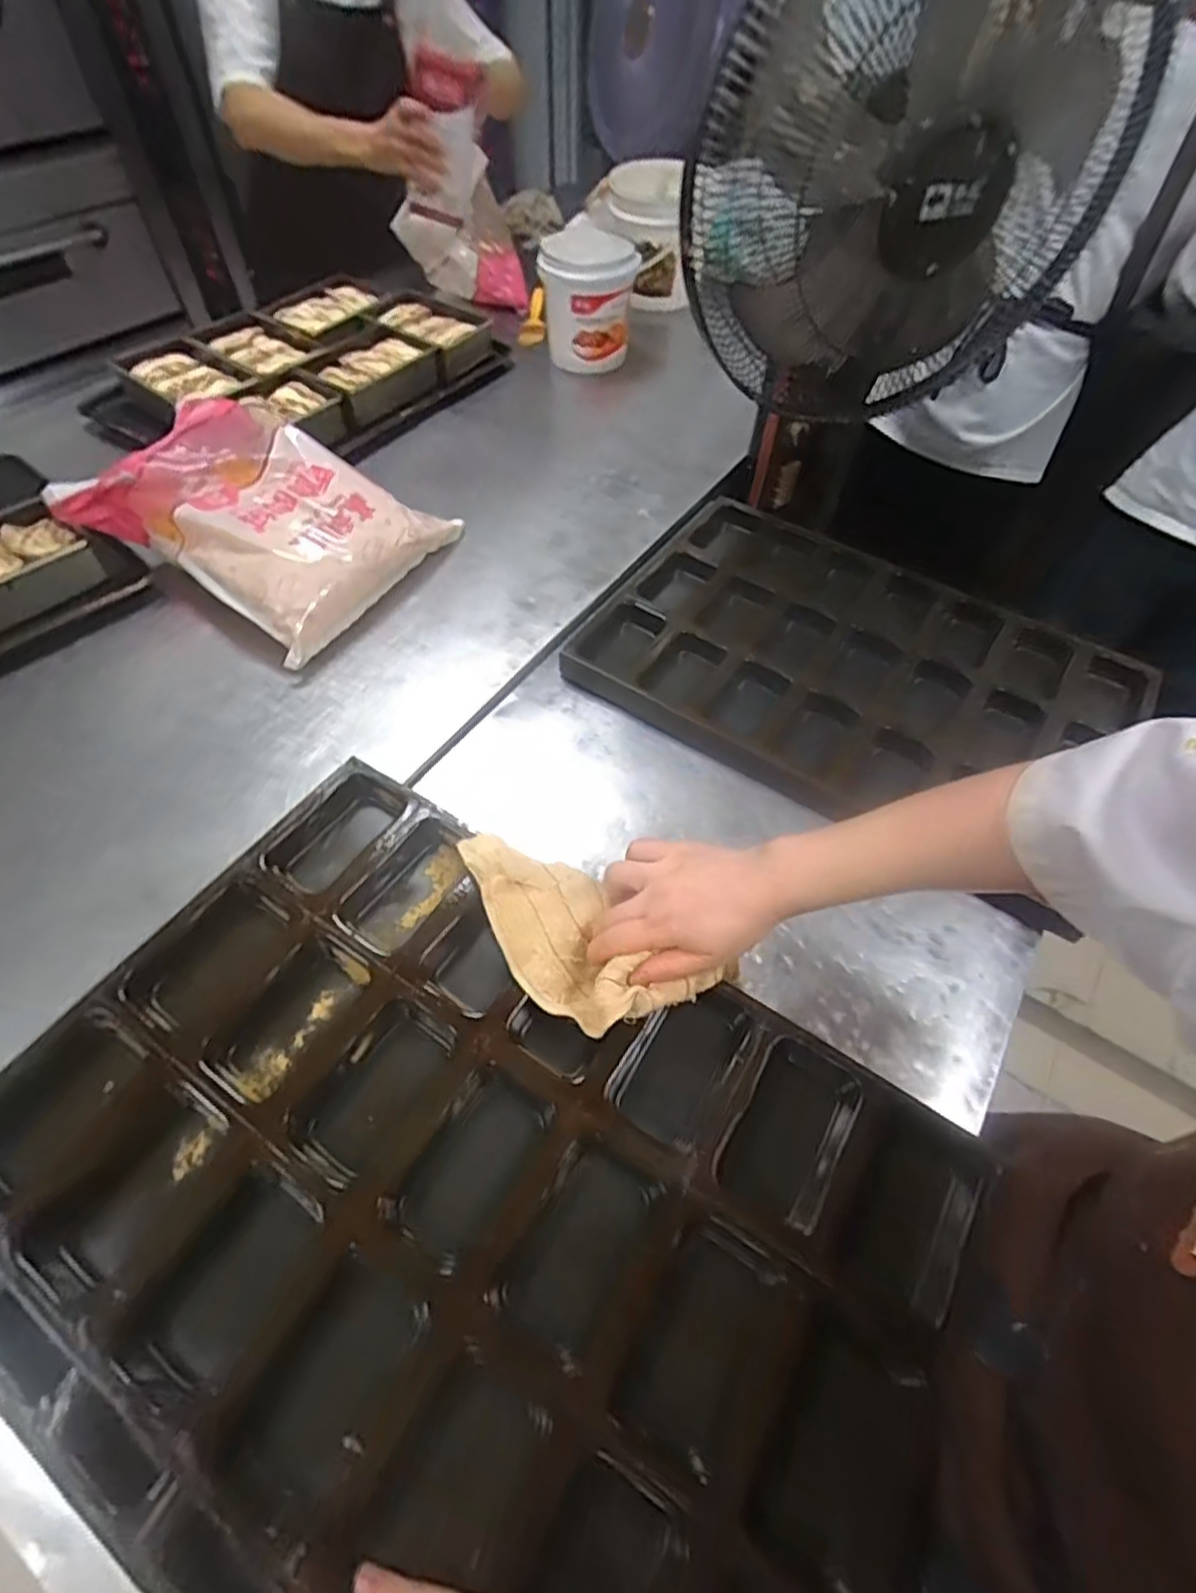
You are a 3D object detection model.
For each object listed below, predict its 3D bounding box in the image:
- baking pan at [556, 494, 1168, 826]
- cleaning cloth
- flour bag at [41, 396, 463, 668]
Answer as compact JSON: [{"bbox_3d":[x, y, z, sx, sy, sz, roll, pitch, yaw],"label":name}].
[{"bbox_3d":[0.311,-0.156,0.826,0.610,0.055,0.418,27,59,16],"label":"baking pan"},{"bbox_3d":[-0.018,0.104,0.525,0.208,0.063,0.105,41,63,16],"label":"cleaning cloth"},{"bbox_3d":[-0.407,-0.356,0.846,0.339,0.121,0.303,28,59,16],"label":"flour bag"}]

